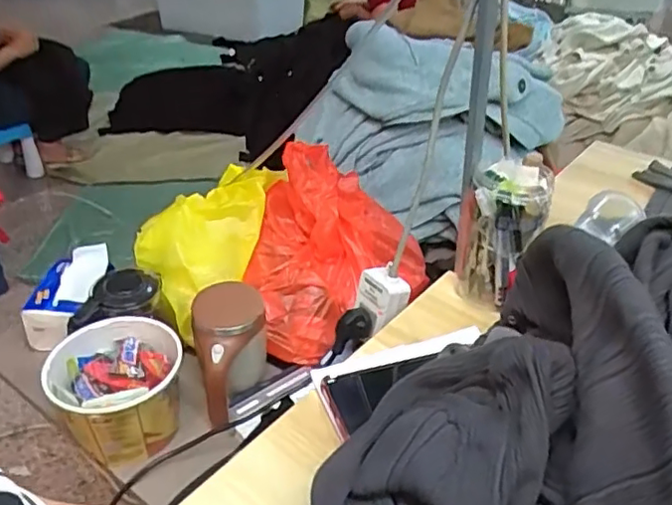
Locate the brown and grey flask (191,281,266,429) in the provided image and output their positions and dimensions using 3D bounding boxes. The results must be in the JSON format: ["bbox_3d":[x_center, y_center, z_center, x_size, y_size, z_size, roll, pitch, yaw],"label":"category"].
[{"bbox_3d":[-0.132,0.122,0.762,0.085,0.130,0.117,-3,35,-8],"label":"brown and grey flask"}]

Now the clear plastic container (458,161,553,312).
[{"bbox_3d":[0.183,-0.020,0.660,0.077,0.146,0.071,15,37,16],"label":"clear plastic container"}]

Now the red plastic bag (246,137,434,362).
[{"bbox_3d":[-0.020,-0.019,0.887,0.244,0.174,0.263,-14,38,-22],"label":"red plastic bag"}]

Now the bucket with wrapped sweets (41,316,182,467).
[{"bbox_3d":[-0.252,0.159,0.707,0.141,0.094,0.142,2,35,-1],"label":"bucket with wrapped sweets"}]

